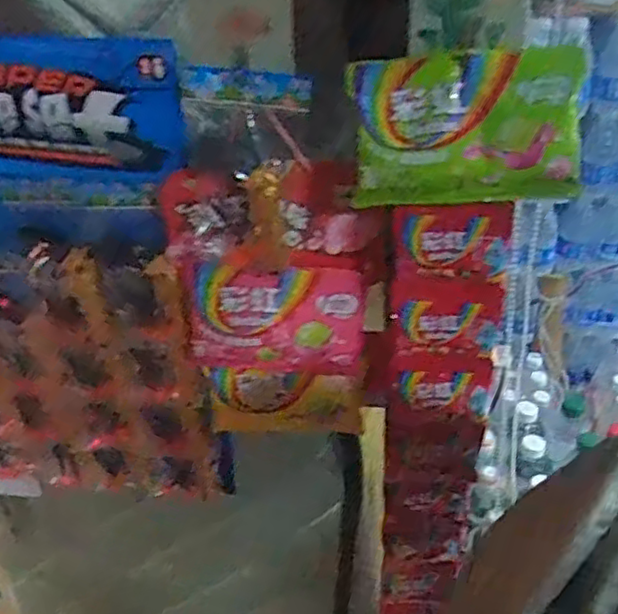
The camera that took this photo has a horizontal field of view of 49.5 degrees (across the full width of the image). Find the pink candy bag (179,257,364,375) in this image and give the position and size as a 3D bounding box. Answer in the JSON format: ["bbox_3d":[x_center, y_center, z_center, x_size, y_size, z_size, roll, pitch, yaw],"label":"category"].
[{"bbox_3d":[-0.031,0.010,0.609,0.157,0.108,0.024,-1,36,4],"label":"pink candy bag"}]

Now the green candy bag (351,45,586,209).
[{"bbox_3d":[0.117,-0.132,0.492,0.167,0.091,0.064,-1,36,3],"label":"green candy bag"}]

